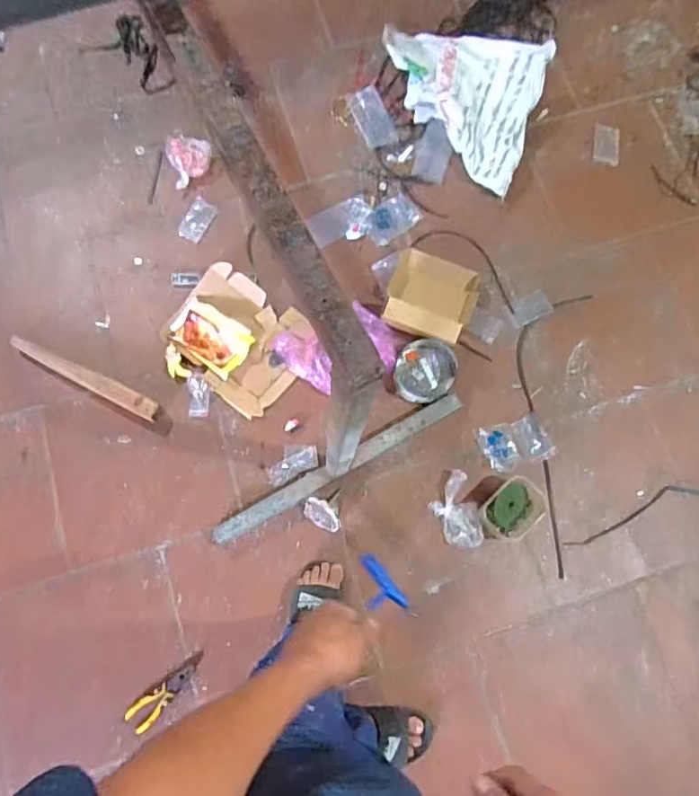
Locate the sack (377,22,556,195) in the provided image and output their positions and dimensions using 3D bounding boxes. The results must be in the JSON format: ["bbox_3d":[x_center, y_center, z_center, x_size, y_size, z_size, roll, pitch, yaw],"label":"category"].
[{"bbox_3d":[0.270,-0.803,1.530,0.450,0.136,0.384,19,77,3],"label":"sack"}]

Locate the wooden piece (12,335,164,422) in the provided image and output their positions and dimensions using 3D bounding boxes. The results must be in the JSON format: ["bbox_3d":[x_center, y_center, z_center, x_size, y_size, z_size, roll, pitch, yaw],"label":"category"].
[{"bbox_3d":[-0.636,-0.056,1.349,0.420,0.049,0.052,28,77,5],"label":"wooden piece"}]

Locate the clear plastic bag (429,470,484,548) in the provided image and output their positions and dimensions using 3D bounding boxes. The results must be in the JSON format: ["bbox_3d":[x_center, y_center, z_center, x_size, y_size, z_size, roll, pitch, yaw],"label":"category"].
[{"bbox_3d":[0.244,0.261,1.305,0.099,0.029,0.169,-16,77,-5],"label":"clear plastic bag"}]

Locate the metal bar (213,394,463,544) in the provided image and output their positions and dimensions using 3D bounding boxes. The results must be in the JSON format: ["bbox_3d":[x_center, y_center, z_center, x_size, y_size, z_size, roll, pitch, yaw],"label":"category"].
[{"bbox_3d":[-0.020,0.159,1.321,0.636,0.033,0.054,-28,79,-8],"label":"metal bar"}]

